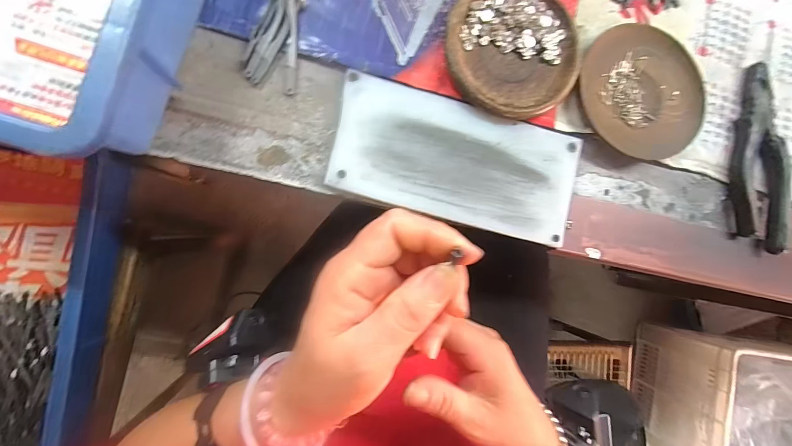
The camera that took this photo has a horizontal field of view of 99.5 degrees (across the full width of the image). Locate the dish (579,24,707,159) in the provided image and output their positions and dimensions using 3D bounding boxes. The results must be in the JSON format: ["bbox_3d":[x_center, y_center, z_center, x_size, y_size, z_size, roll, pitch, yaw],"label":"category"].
[{"bbox_3d":[0.212,-0.113,0.292,0.106,0.016,0.115,0,87,-8],"label":"dish"}]

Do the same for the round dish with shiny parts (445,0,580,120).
[{"bbox_3d":[0.095,-0.141,0.275,0.107,0.014,0.110,0,87,-8],"label":"round dish with shiny parts"}]

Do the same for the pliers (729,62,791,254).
[{"bbox_3d":[0.331,-0.061,0.304,0.049,0.017,0.165,11,85,-8],"label":"pliers"}]

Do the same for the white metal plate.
[{"bbox_3d":[0.051,-0.049,0.269,0.196,0.009,0.095,15,85,-7],"label":"white metal plate"}]

